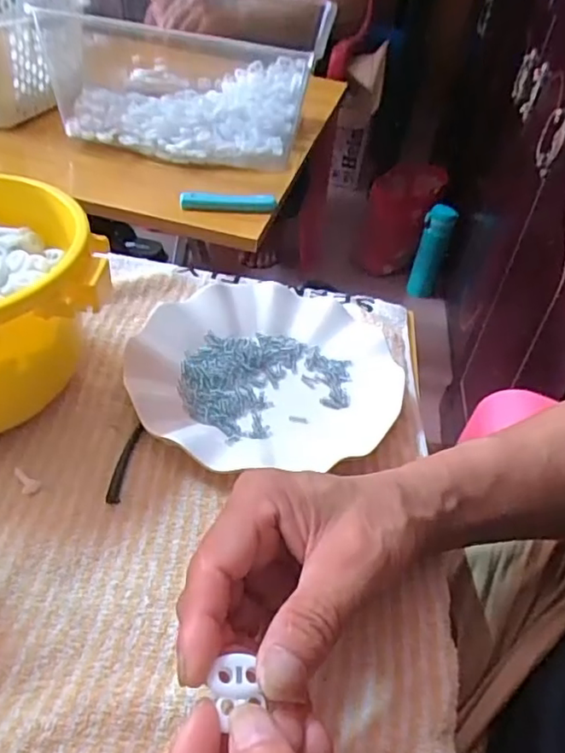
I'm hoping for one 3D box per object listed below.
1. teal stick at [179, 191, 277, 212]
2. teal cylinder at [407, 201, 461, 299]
[{"bbox_3d":[-0.056,-0.184,0.621,0.100,0.014,0.020,-1,43,-10],"label":"teal stick"},{"bbox_3d":[0.363,-0.305,1.443,0.064,0.222,0.060,26,44,19],"label":"teal cylinder"}]

